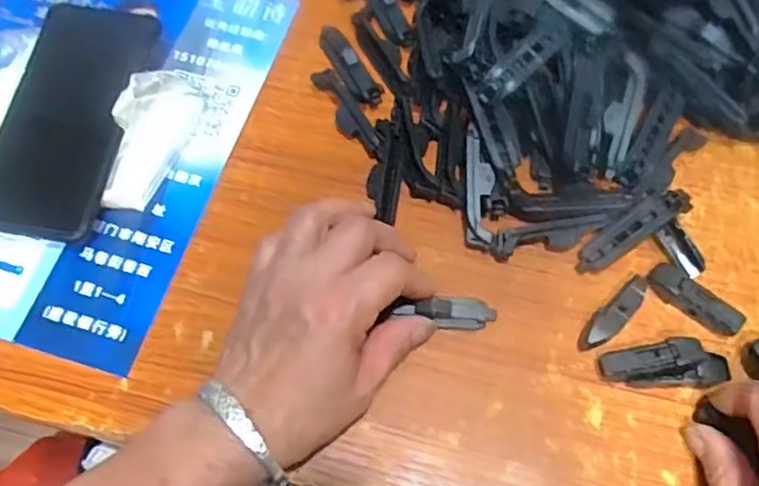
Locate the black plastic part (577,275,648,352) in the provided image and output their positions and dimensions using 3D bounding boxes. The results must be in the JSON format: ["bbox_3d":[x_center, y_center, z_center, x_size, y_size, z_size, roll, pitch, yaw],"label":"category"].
[{"bbox_3d":[0.131,0.041,0.369,0.050,0.013,0.016,-36,70,-15],"label":"black plastic part"}]

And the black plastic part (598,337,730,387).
[{"bbox_3d":[0.153,0.064,0.354,0.067,0.019,0.023,-1,65,0],"label":"black plastic part"}]

